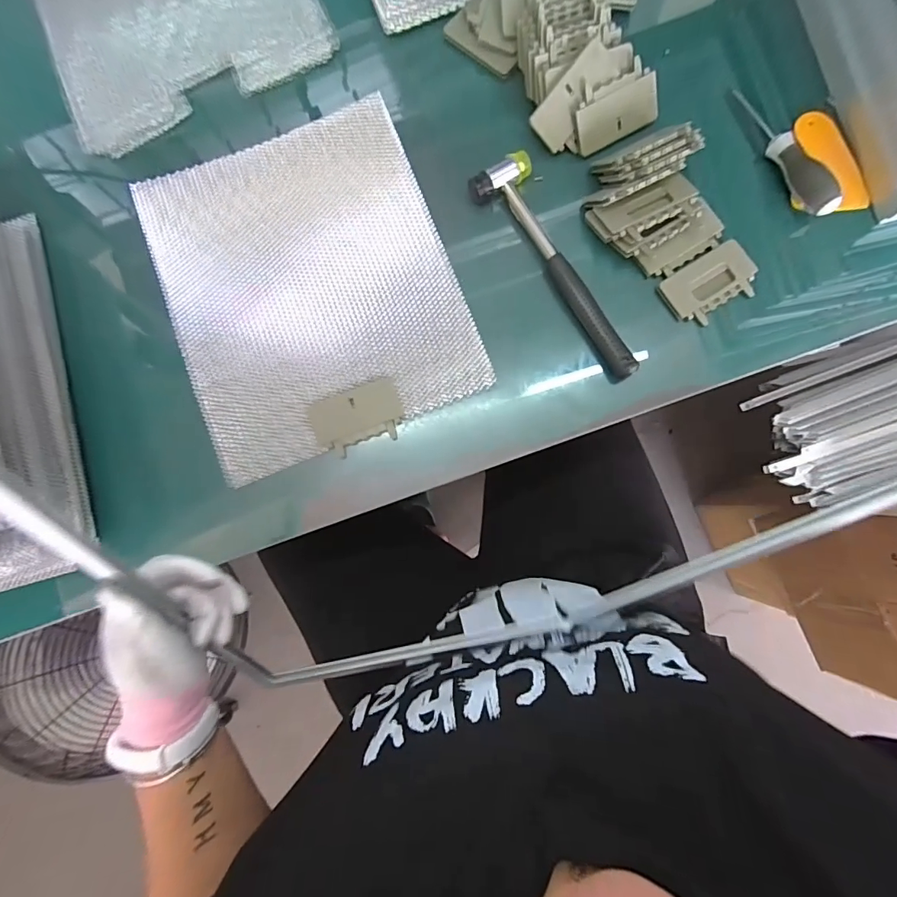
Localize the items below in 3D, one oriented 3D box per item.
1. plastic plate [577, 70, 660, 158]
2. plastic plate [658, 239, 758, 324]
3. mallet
[{"bbox_3d":[0.166,-0.326,0.444,0.086,0.043,0.007,-29,42,-2],"label":"plastic plate"},{"bbox_3d":[0.249,-0.156,0.433,0.086,0.007,0.056,-32,83,-1],"label":"plastic plate"},{"bbox_3d":[0.106,-0.171,0.442,0.057,0.032,0.240,-30,83,0],"label":"mallet"}]

